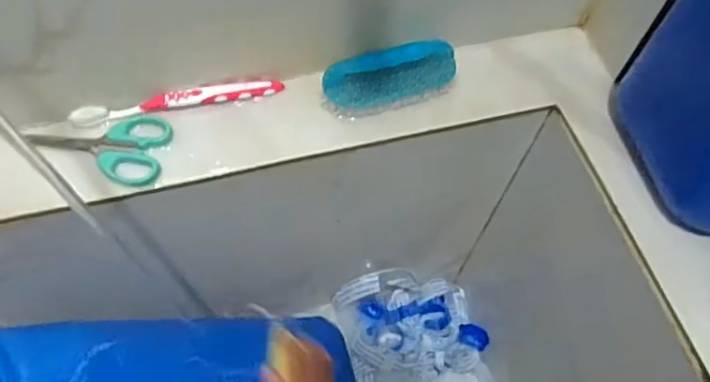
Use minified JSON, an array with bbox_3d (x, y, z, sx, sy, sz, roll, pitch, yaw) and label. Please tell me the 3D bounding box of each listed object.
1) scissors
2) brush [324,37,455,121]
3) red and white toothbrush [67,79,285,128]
[{"bbox_3d":[-0.211,-0.040,0.507,0.105,0.013,0.063,7,61,1],"label":"scissors"},{"bbox_3d":[0.032,-0.101,0.540,0.119,0.044,0.047,-11,62,-9],"label":"brush"},{"bbox_3d":[-0.154,-0.080,0.533,0.179,0.017,0.017,-11,62,-9],"label":"red and white toothbrush"}]

